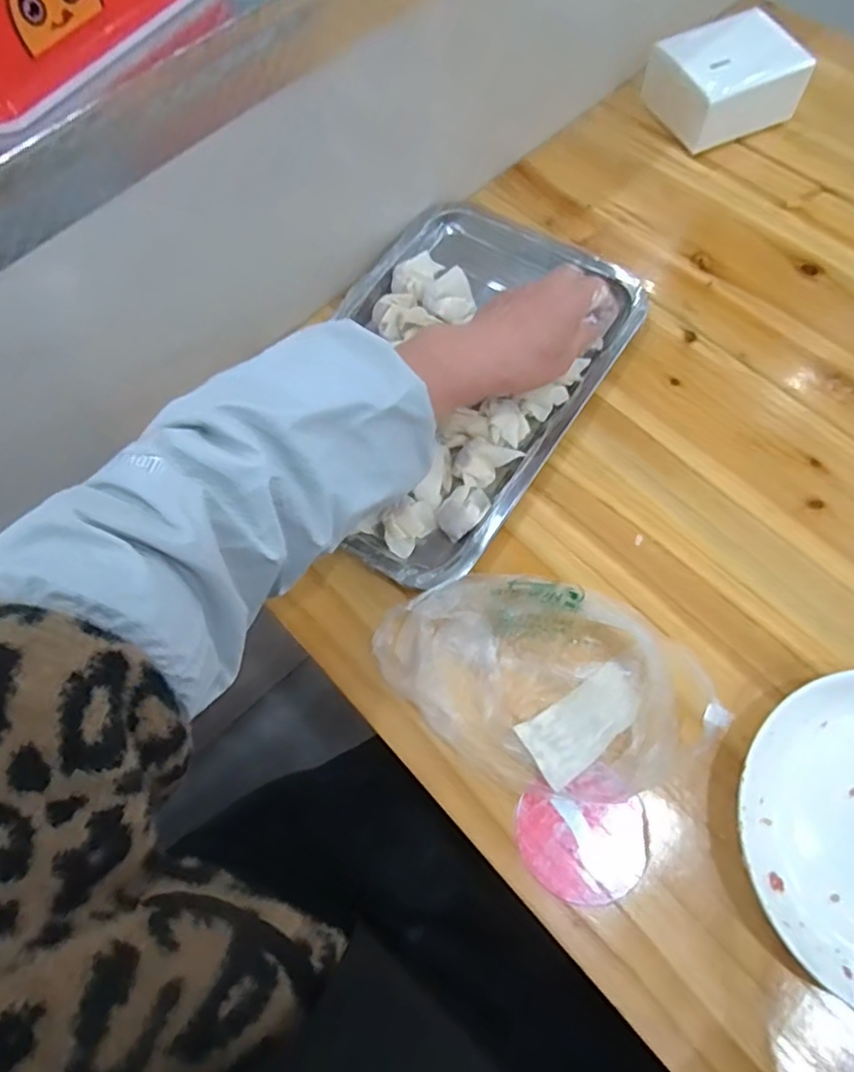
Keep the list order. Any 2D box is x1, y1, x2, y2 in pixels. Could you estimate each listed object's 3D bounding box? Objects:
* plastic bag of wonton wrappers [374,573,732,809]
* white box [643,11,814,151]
[{"bbox_3d":[0.066,0.086,0.382,0.189,0.044,0.111,15,69,8],"label":"plastic bag of wonton wrappers"},{"bbox_3d":[0.262,-0.403,0.568,0.114,0.056,0.092,-23,68,-7],"label":"white box"}]

